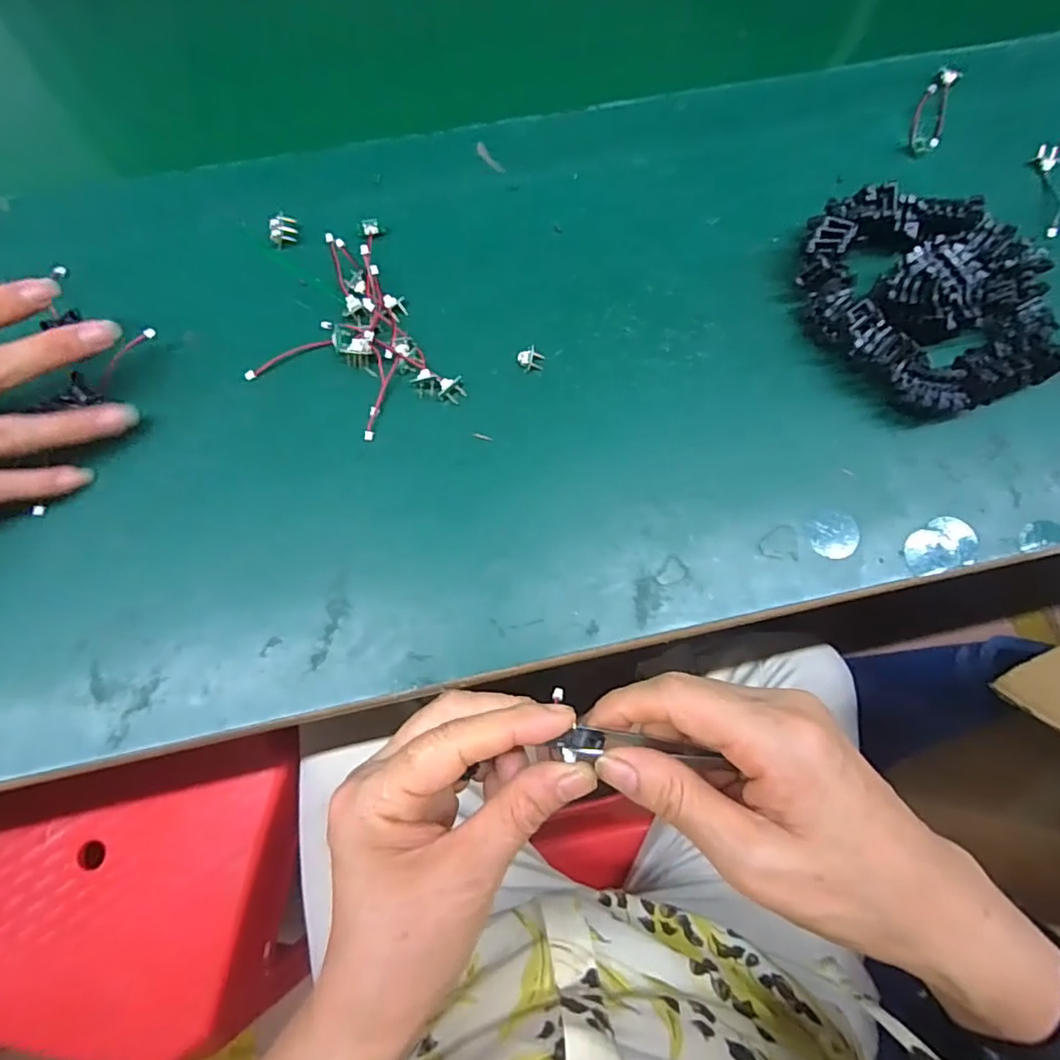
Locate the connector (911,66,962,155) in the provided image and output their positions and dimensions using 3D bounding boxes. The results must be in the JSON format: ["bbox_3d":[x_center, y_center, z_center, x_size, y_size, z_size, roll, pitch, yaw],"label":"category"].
[{"bbox_3d":[0.269,-0.279,0.382,0.020,0.007,0.075,22,75,6],"label":"connector"}]

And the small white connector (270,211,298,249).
[{"bbox_3d":[-0.149,-0.182,0.347,0.014,0.009,0.017,-4,74,-1],"label":"small white connector"}]

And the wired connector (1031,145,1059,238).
[{"bbox_3d":[0.332,-0.216,0.366,0.014,0.004,0.073,11,74,3],"label":"wired connector"}]

